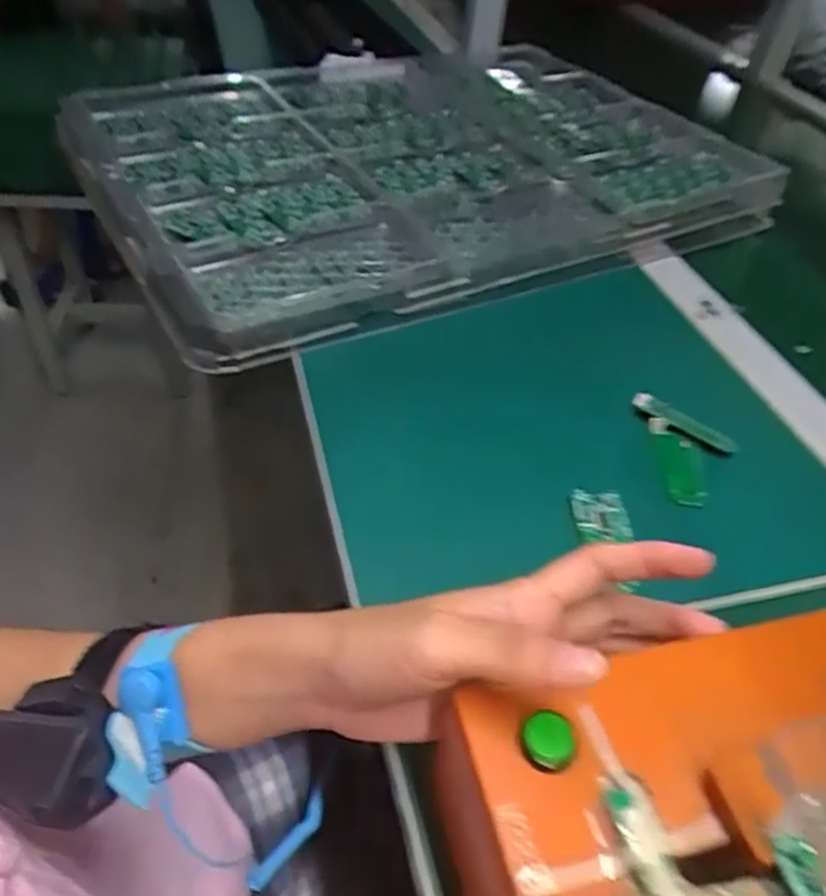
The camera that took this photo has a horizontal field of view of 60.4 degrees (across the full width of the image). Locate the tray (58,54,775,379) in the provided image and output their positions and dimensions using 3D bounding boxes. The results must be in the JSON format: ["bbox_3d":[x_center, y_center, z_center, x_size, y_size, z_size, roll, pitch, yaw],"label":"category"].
[{"bbox_3d":[0.009,-0.277,0.659,0.568,0.053,0.420,-19,49,-25],"label":"tray"}]

